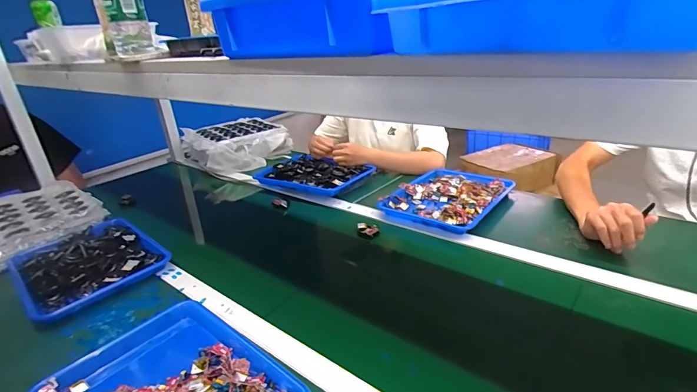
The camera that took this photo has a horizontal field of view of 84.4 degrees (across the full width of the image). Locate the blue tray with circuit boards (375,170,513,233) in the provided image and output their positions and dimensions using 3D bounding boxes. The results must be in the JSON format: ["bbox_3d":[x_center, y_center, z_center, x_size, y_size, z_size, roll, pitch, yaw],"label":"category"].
[{"bbox_3d":[0.259,0.000,0.997,0.244,0.033,0.310,13,30,36],"label":"blue tray with circuit boards"}]

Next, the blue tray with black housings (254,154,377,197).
[{"bbox_3d":[-0.115,-0.073,1.218,0.337,0.044,0.205,9,28,31],"label":"blue tray with black housings"}]

